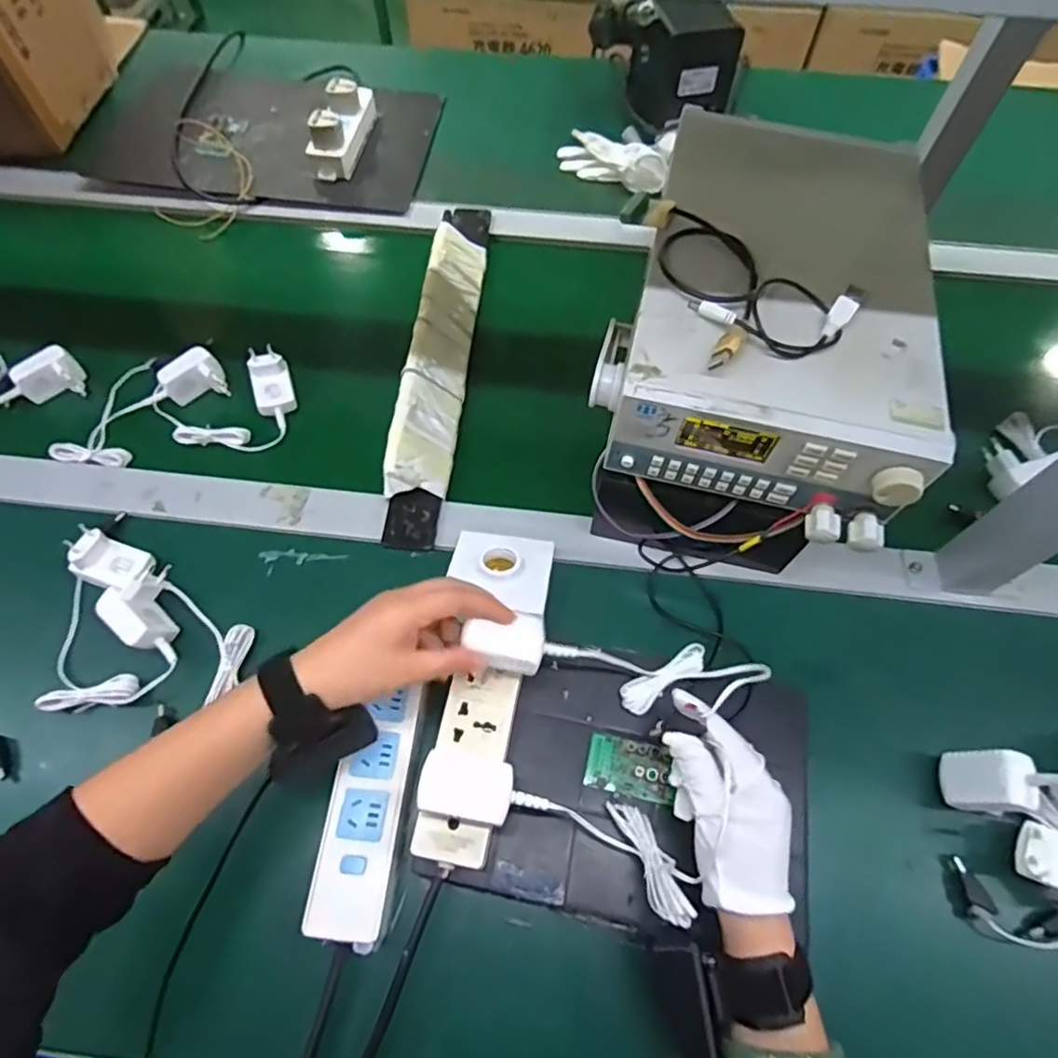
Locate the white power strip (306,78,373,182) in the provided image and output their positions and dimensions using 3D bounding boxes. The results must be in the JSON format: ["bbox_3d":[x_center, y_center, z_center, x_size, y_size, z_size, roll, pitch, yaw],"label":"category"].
[{"bbox_3d":[-0.258,-0.554,0.845,0.054,0.065,0.165,7,62,3],"label":"white power strip"}]

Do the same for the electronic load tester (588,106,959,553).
[{"bbox_3d":[0.199,-0.178,0.495,0.224,0.091,0.340,16,63,8],"label":"electronic load tester"}]

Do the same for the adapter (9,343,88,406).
[{"bbox_3d":[-0.516,-0.164,0.662,0.058,0.035,0.064,41,69,19],"label":"adapter"}]

